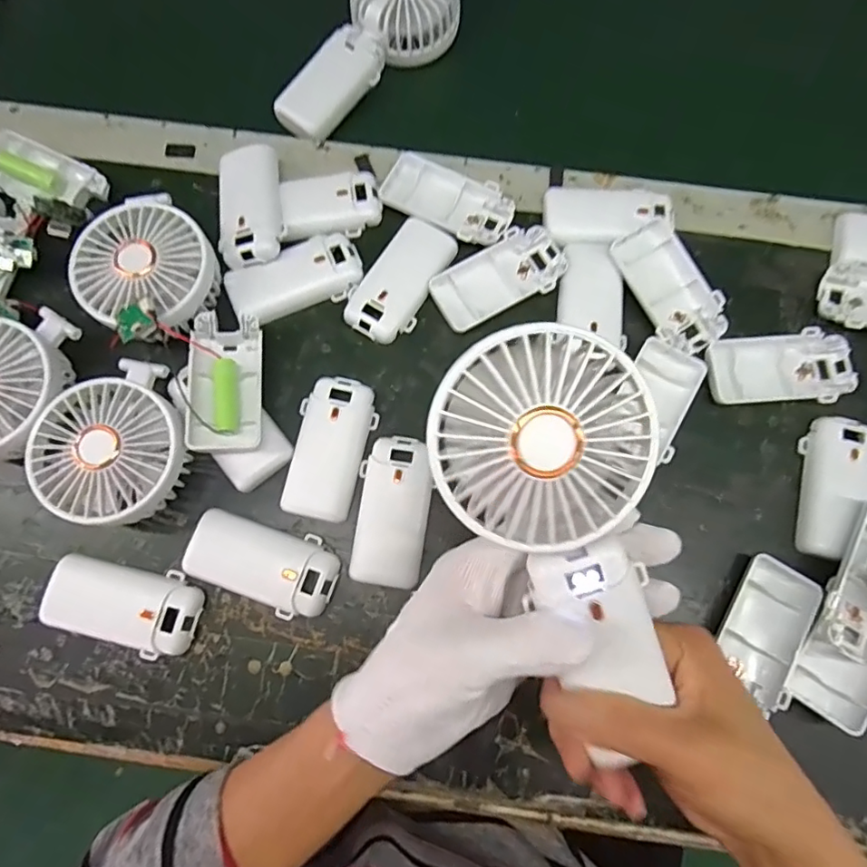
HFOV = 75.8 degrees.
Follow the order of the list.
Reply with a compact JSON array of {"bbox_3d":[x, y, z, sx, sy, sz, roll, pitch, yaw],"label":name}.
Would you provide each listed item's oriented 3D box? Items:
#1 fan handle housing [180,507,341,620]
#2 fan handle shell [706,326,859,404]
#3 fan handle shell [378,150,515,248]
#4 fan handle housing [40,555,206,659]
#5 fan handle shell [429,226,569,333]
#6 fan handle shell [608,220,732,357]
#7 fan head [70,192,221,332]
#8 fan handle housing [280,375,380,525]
[{"bbox_3d":[-0.107,0.082,0.350,0.092,0.015,0.048,23,76,6],"label":"fan handle housing"},{"bbox_3d":[0.234,-0.044,0.379,0.095,0.012,0.049,0,75,0],"label":"fan handle shell"},{"bbox_3d":[0.010,-0.170,0.404,0.095,0.009,0.049,27,77,7],"label":"fan handle shell"},{"bbox_3d":[-0.190,0.106,0.339,0.092,0.017,0.047,11,75,3],"label":"fan handle housing"},{"bbox_3d":[0.047,-0.109,0.393,0.096,0.013,0.050,-32,77,-8],"label":"fan handle shell"},{"bbox_3d":[0.165,-0.101,0.386,0.050,0.018,0.091,-25,77,-6],"label":"fan handle shell"},{"bbox_3d":[-0.187,-0.108,0.364,0.090,0.028,0.085,0,75,0],"label":"fan head"},{"bbox_3d":[-0.067,0.009,0.365,0.047,0.014,0.093,12,75,3],"label":"fan handle housing"}]

